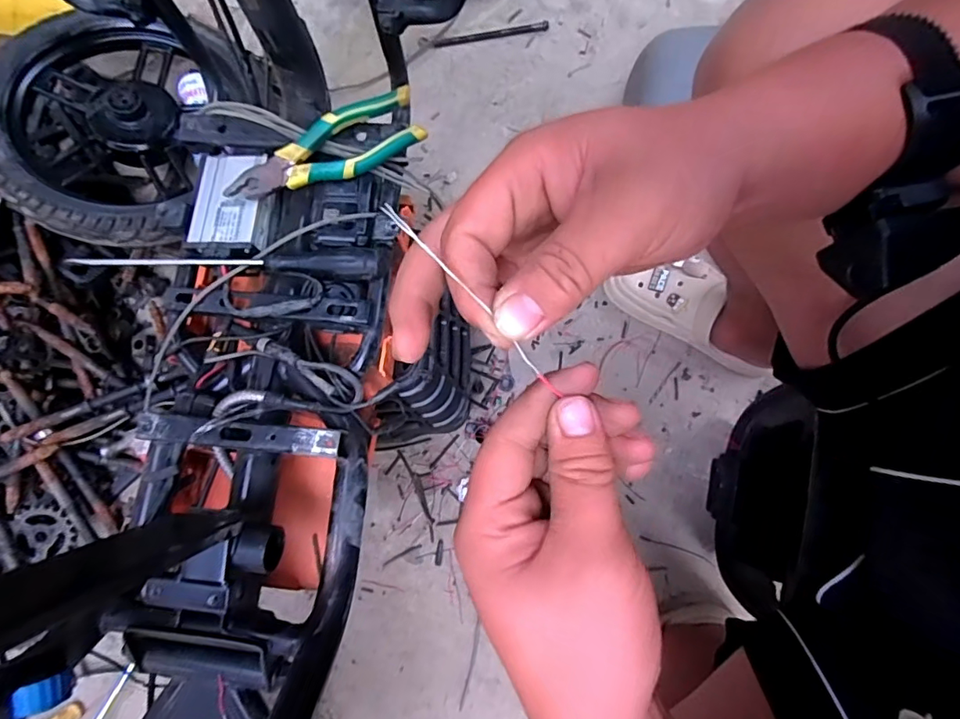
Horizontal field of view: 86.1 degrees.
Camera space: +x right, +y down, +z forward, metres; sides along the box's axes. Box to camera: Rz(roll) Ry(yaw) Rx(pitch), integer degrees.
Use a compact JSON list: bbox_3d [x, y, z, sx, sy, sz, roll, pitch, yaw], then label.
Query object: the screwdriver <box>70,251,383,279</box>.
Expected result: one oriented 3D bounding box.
[{"bbox_3d":[-0.240,-0.090,0.482,0.300,0.020,0.025,1,80,3],"label":"screwdriver"}]

